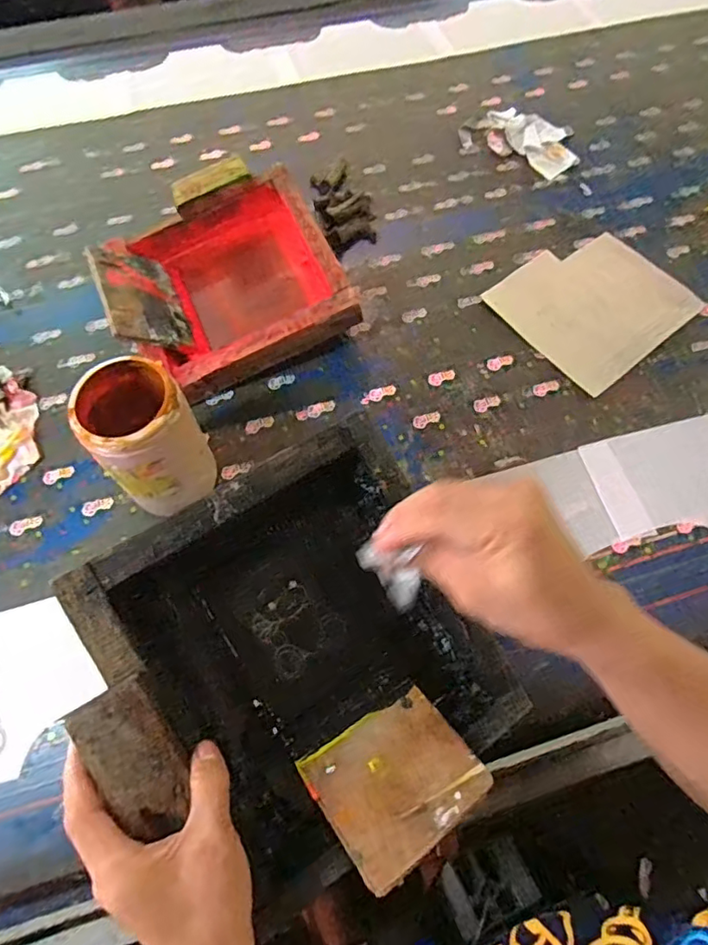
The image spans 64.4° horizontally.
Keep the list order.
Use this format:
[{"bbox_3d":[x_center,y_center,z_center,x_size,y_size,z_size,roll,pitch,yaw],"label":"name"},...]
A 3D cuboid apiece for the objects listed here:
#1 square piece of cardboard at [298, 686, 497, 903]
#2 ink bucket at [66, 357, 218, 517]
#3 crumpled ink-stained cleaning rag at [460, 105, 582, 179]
[{"bbox_3d":[0.029,0.209,0.386,0.102,0.008,0.091,-30,55,-19],"label":"square piece of cardboard"},{"bbox_3d":[-0.197,-0.027,0.557,0.090,0.173,0.090,0,65,1],"label":"ink bucket"},{"bbox_3d":[0.258,-0.516,0.867,0.179,0.018,0.102,28,69,13],"label":"crumpled ink-stained cleaning rag"}]

